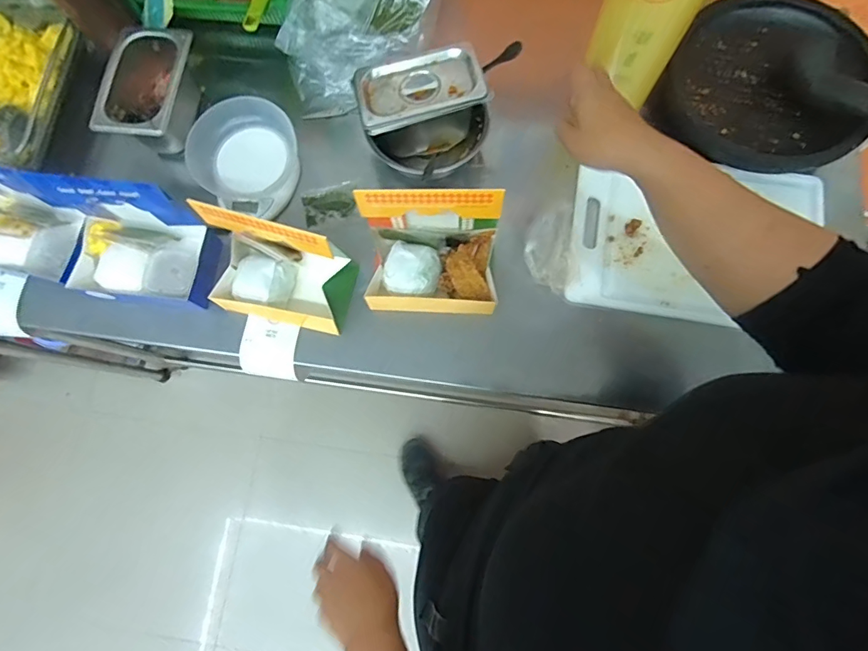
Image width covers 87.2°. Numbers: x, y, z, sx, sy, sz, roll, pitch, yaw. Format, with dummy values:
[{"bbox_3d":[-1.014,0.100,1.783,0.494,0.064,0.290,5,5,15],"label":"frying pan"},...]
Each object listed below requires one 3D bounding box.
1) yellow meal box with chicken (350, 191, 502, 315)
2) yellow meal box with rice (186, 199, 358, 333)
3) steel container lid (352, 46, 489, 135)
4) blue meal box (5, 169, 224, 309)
[{"bbox_3d":[-0.005,-0.089,0.588,0.169,0.147,0.112,1,77,1],"label":"yellow meal box with chicken"},{"bbox_3d":[-0.221,-0.074,0.593,0.204,0.140,0.107,15,78,4],"label":"yellow meal box with rice"},{"bbox_3d":[-0.022,-0.325,0.616,0.167,0.030,0.104,-13,78,-2],"label":"steel container lid"},{"bbox_3d":[-0.417,-0.108,0.600,0.203,0.131,0.116,10,78,3],"label":"blue meal box"}]

